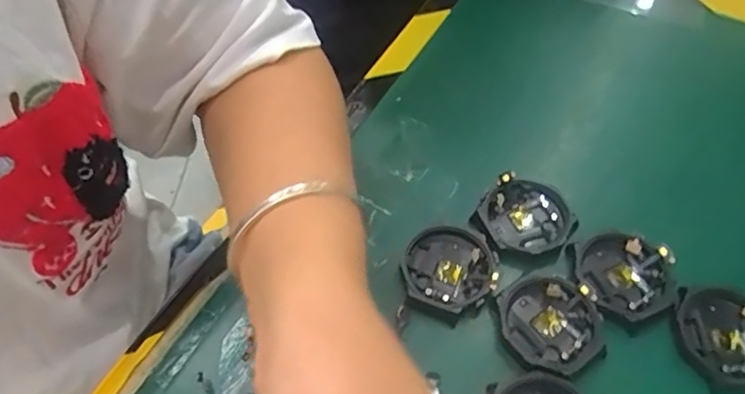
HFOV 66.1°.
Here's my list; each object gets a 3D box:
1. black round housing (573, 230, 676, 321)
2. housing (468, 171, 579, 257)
[{"bbox_3d":[0.130,0.041,0.297,0.051,0.013,0.045,30,60,20],"label":"black round housing"},{"bbox_3d":[0.086,0.011,0.319,0.049,0.010,0.049,0,54,0],"label":"housing"}]

